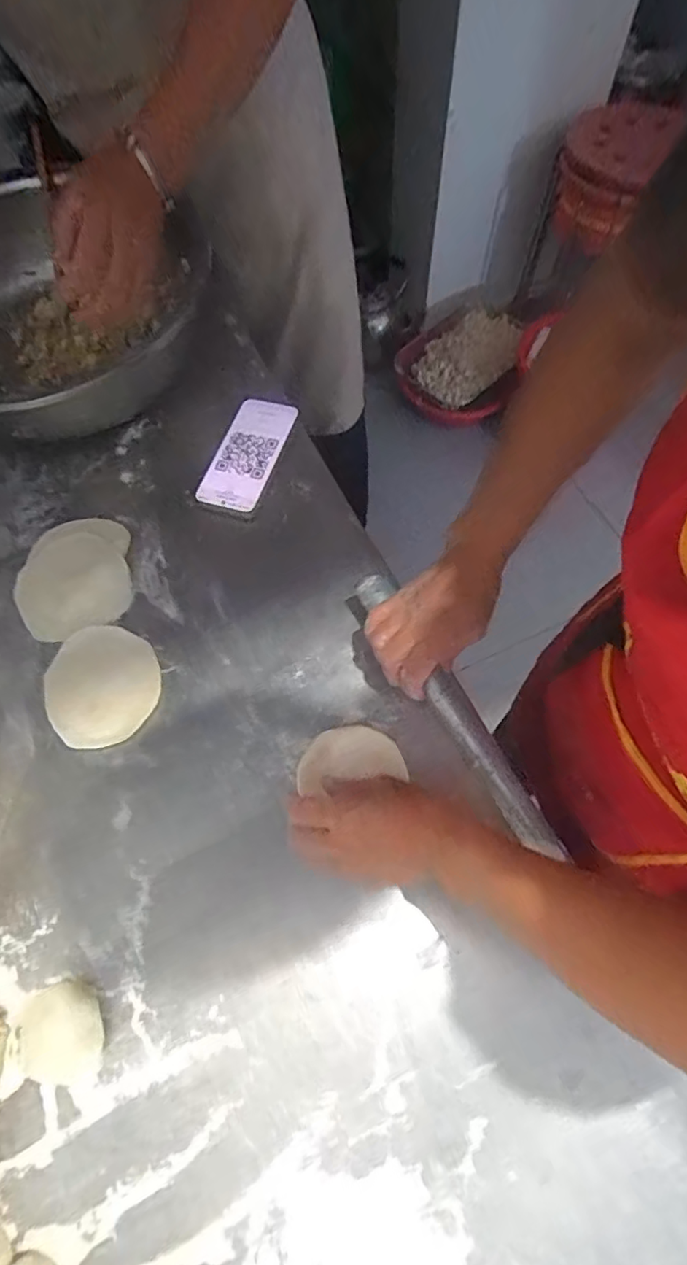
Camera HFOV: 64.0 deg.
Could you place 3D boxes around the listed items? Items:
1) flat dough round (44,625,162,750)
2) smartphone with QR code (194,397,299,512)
[{"bbox_3d":[-0.227,0.046,0.520,0.100,0.015,0.119,-24,67,-8],"label":"flat dough round"},{"bbox_3d":[-0.108,-0.204,0.620,0.075,0.007,0.150,18,69,12],"label":"smartphone with QR code"}]

